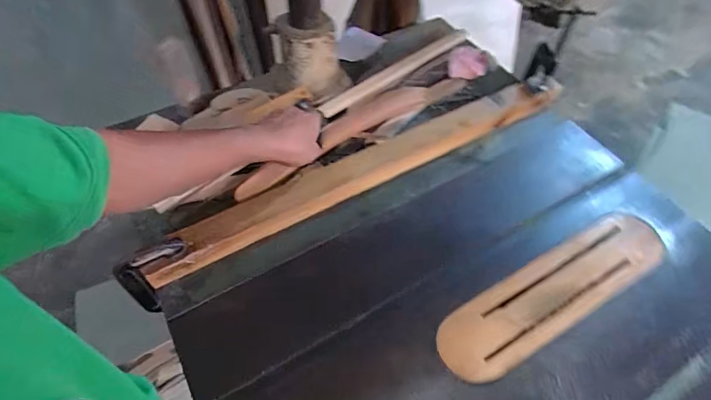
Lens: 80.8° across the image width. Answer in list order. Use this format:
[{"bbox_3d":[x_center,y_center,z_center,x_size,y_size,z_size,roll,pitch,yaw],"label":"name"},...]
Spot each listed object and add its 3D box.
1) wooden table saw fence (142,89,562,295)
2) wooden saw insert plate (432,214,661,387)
[{"bbox_3d":[0.027,-0.052,0.673,0.721,0.047,0.082,-24,59,-17],"label":"wooden table saw fence"},{"bbox_3d":[0.281,0.123,0.579,0.383,0.006,0.092,-25,59,-18],"label":"wooden saw insert plate"}]

